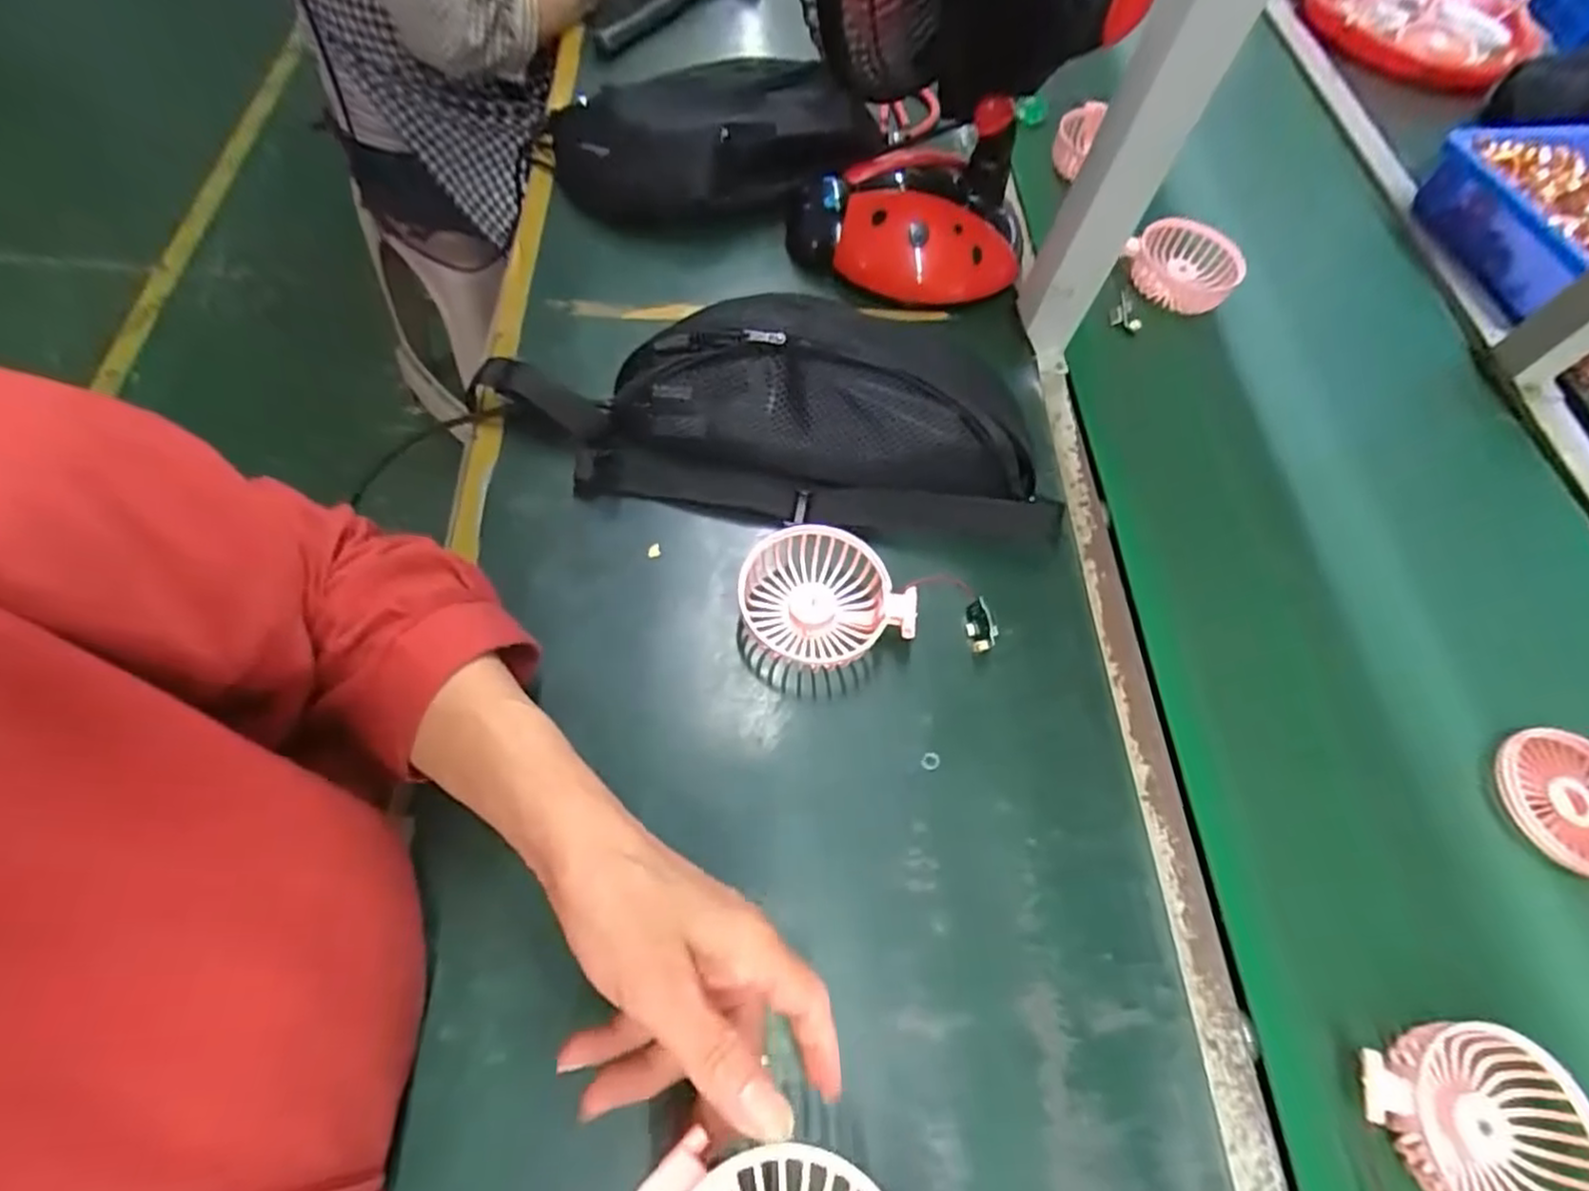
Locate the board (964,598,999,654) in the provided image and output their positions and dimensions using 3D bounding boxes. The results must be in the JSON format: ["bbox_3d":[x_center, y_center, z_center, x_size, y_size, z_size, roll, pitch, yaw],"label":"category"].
[{"bbox_3d":[0.116,0.019,0.437,0.014,0.018,0.030,-6,66,-4],"label":"board"}]

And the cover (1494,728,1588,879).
[{"bbox_3d":[0.479,0.127,0.436,0.074,0.015,0.085,5,66,0],"label":"cover"}]

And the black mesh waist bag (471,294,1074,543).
[{"bbox_3d":[-0.018,-0.117,0.463,0.384,0.071,0.120,10,66,2],"label":"black mesh waist bag"}]

